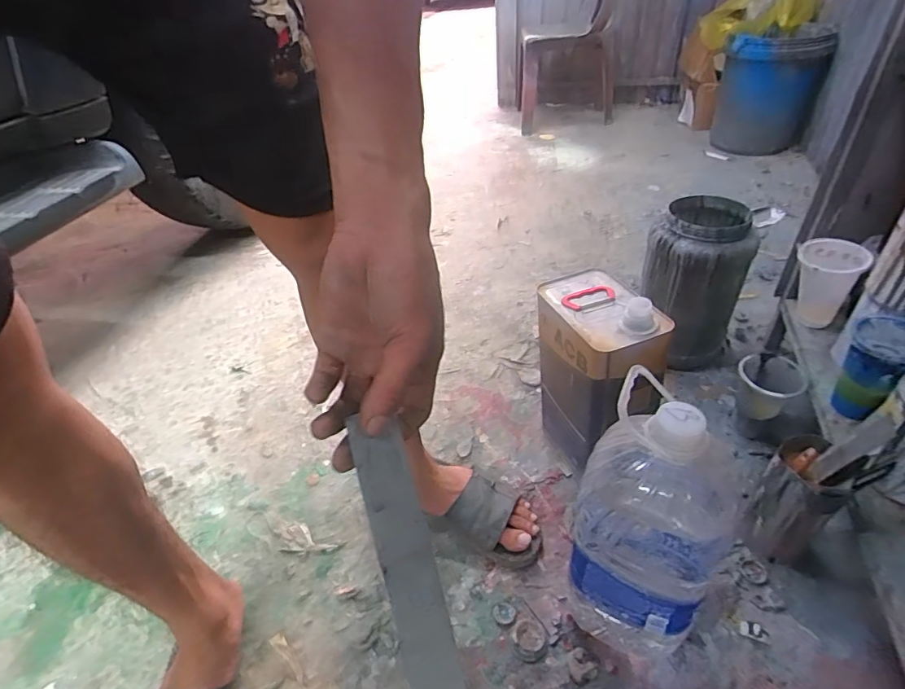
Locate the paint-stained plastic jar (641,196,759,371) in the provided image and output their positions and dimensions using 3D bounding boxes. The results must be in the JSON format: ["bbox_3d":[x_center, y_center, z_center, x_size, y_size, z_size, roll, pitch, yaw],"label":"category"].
[{"bbox_3d":[0.458,-0.111,0.945,0.169,0.295,0.202,18,46,24],"label":"paint-stained plastic jar"}]

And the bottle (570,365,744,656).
[{"bbox_3d":[0.213,0.197,0.524,0.147,0.365,0.137,18,46,25],"label":"bottle"}]

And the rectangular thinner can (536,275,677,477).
[{"bbox_3d":[0.211,0.063,0.739,0.110,0.311,0.198,-17,42,-13],"label":"rectangular thinner can"}]

